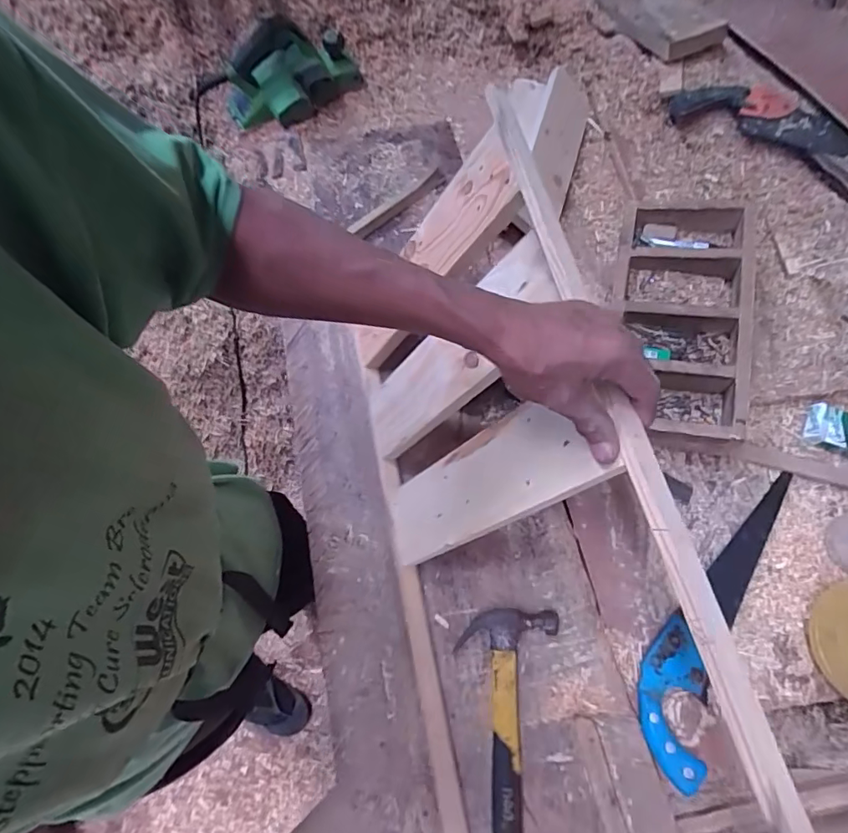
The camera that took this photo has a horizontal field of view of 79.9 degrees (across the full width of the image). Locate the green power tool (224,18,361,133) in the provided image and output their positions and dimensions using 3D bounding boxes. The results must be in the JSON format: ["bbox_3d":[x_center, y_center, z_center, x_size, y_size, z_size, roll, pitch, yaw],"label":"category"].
[{"bbox_3d":[-0.234,-0.609,0.892,0.244,0.144,0.115,-3,67,-2],"label":"green power tool"}]

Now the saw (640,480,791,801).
[{"bbox_3d":[0.366,0.241,0.649,0.089,0.027,0.412,28,69,10],"label":"saw"}]

